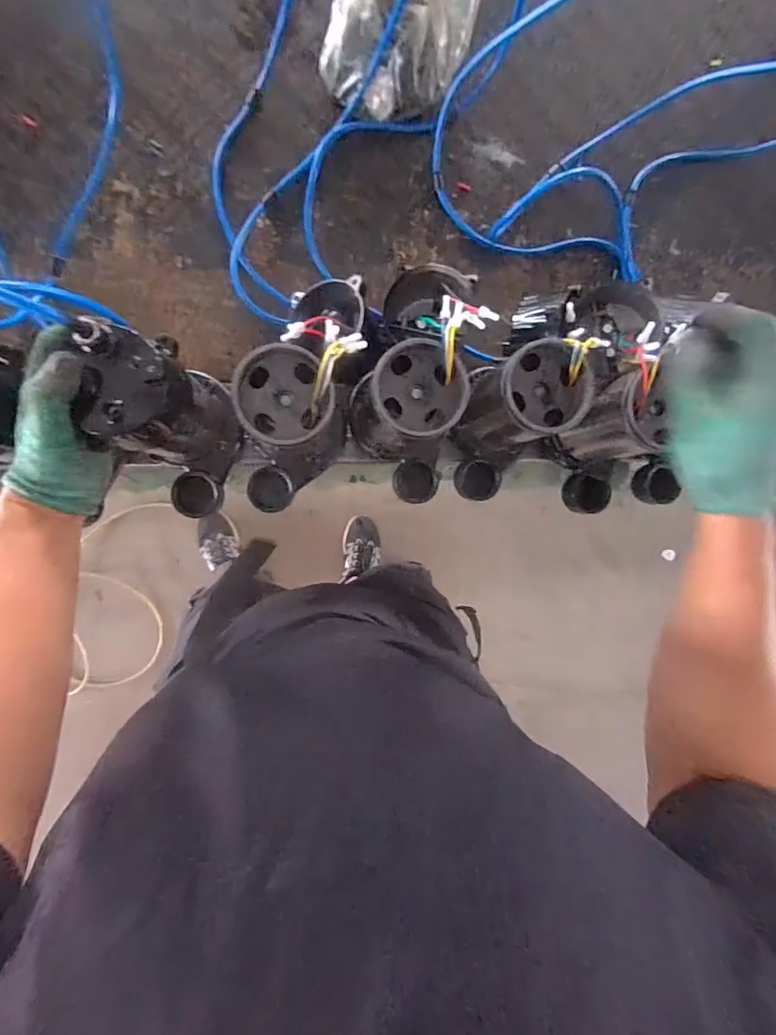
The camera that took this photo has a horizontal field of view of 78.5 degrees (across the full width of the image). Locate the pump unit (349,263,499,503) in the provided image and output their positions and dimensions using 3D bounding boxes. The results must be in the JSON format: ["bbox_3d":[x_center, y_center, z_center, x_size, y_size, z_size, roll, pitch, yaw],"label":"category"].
[{"bbox_3d":[0.025,-0.145,0.537,0.120,0.189,0.241,8,93,-9],"label":"pump unit"}]

